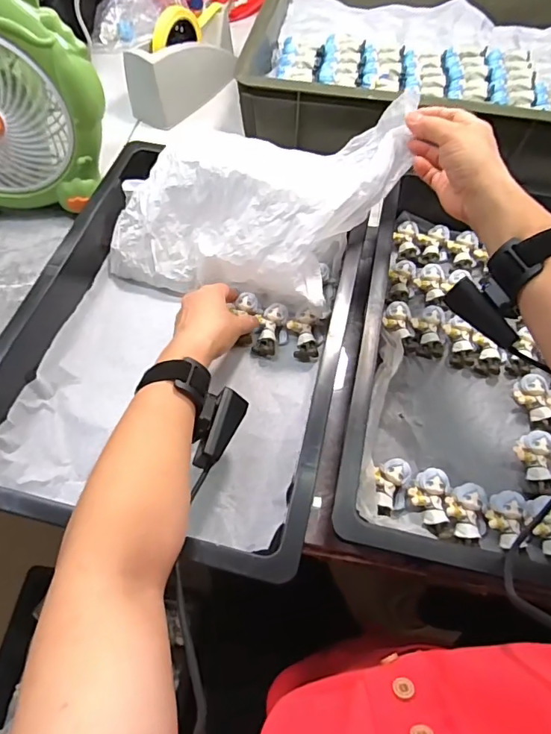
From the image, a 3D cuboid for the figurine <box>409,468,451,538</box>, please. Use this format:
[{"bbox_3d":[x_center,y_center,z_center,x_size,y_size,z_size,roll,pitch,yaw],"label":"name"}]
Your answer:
[{"bbox_3d":[0.142,0.126,0.431,0.034,0.025,0.058,7,61,3],"label":"figurine"}]

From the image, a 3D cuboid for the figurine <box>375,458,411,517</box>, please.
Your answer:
[{"bbox_3d":[0.110,0.115,0.436,0.032,0.023,0.053,6,61,3],"label":"figurine"}]

